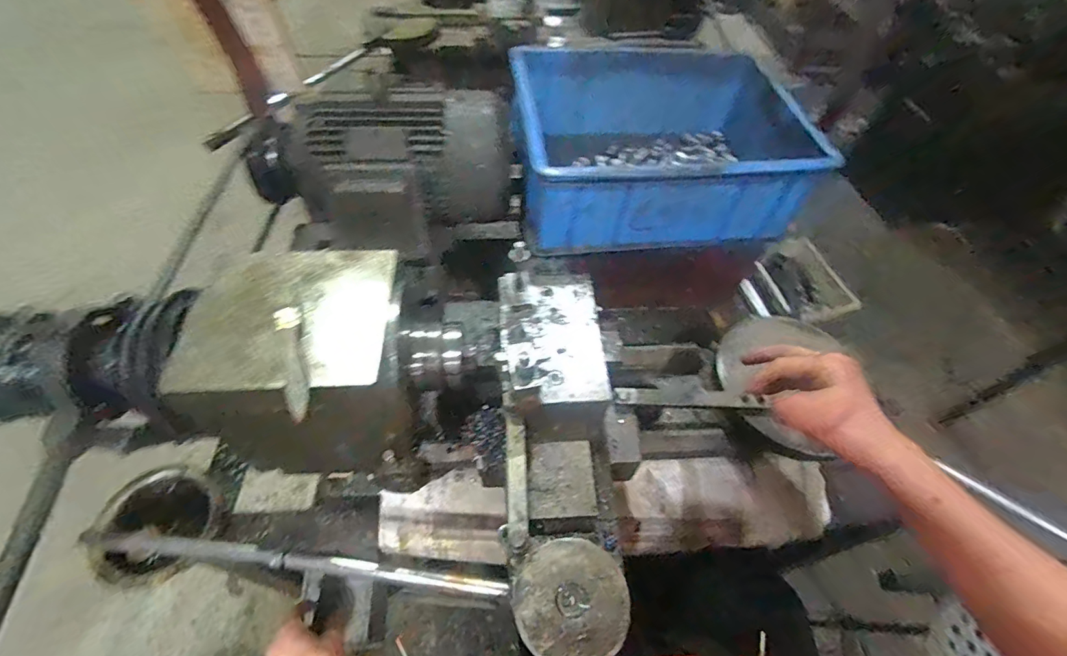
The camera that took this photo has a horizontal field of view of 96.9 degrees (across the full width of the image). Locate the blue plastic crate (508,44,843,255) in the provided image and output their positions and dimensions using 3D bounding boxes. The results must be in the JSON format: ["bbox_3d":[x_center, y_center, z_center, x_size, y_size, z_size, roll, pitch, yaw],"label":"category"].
[{"bbox_3d":[0.180,-0.275,0.716,0.401,0.143,0.310,-2,54,-4],"label":"blue plastic crate"}]

